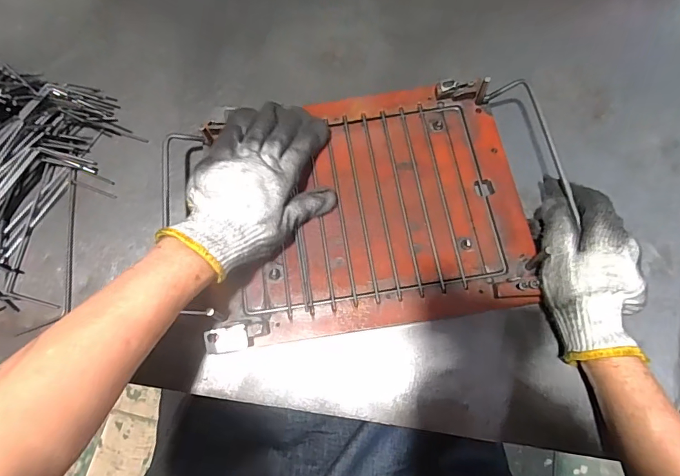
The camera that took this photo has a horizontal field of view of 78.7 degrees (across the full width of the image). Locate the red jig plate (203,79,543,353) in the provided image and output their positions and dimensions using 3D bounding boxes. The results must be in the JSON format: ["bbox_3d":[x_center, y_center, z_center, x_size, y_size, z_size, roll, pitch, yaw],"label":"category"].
[{"bbox_3d":[0.029,-0.034,0.407,0.289,0.022,0.234,-9,67,-1],"label":"red jig plate"}]

